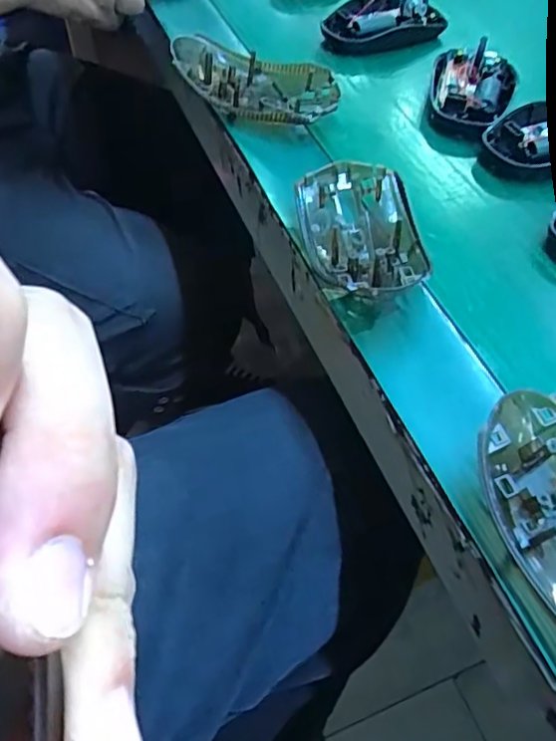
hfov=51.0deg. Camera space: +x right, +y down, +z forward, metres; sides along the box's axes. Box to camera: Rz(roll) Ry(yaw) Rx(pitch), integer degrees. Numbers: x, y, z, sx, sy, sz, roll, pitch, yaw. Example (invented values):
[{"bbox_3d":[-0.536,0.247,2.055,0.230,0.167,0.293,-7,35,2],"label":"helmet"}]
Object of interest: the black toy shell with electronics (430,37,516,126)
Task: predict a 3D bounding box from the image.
[{"bbox_3d":[0.135,-0.199,0.407,0.054,0.021,0.082,12,55,7],"label":"black toy shell with electronics"}]

